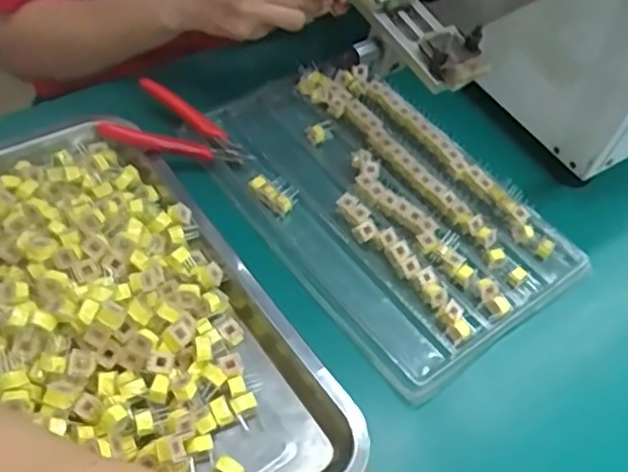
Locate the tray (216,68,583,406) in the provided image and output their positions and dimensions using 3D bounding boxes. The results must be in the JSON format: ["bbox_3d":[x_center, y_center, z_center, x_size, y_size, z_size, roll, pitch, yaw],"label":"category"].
[{"bbox_3d":[0.056,-0.037,0.561,0.219,0.033,0.312,-32,61,-25],"label":"tray"}]

